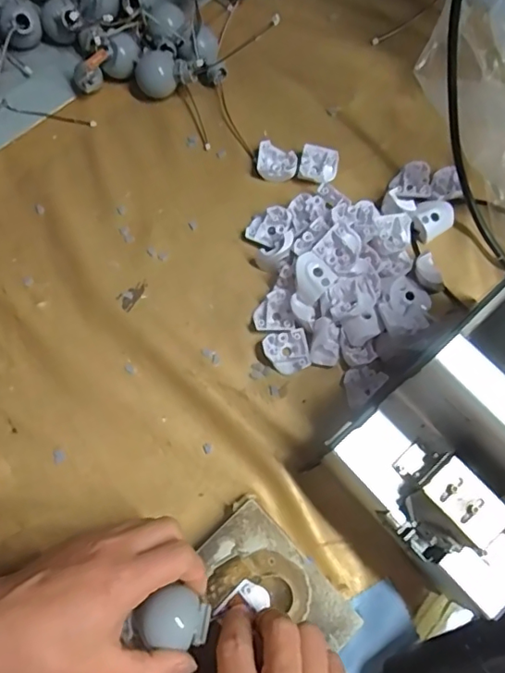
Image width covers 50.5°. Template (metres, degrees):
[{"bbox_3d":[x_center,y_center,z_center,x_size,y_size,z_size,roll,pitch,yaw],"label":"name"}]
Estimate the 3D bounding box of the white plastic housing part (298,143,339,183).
[{"bbox_3d":[0.055,-0.142,0.446,0.031,0.014,0.032,0,72,0],"label":"white plastic housing part"}]

